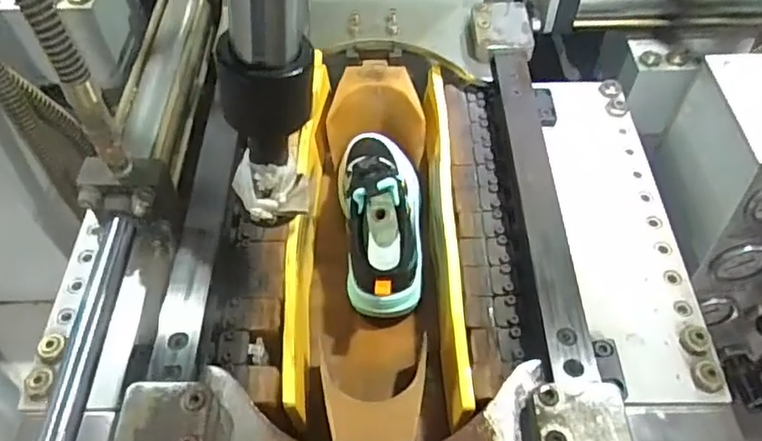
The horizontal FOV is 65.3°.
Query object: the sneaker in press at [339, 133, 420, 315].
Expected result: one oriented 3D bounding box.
[{"bbox_3d":[0.000,-0.018,0.598,0.088,0.095,0.222,-3,54,-1],"label":"sneaker in press"}]

